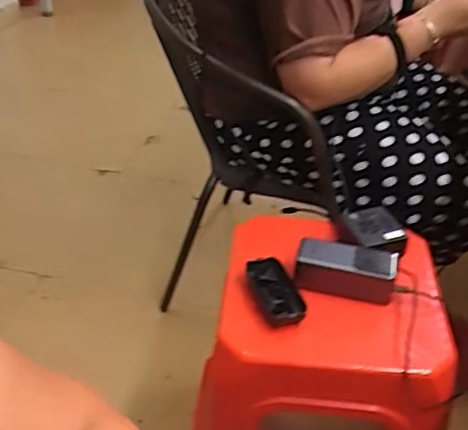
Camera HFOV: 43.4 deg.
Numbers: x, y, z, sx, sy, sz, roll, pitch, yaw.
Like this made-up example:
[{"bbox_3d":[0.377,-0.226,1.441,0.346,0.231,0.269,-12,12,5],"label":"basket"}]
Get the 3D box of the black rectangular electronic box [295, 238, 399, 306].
[{"bbox_3d":[0.149,0.072,0.786,0.126,0.050,0.059,8,37,9],"label":"black rectangular electronic box"}]

